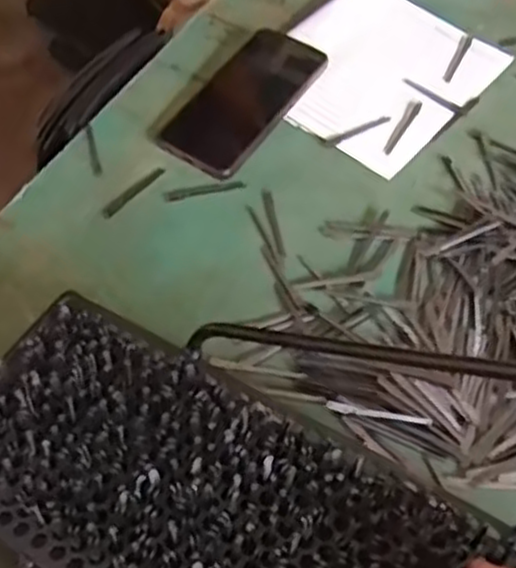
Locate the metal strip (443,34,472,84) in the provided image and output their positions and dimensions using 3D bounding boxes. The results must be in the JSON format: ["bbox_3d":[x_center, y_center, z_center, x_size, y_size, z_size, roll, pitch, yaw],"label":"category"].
[{"bbox_3d":[0.186,-0.210,0.700,0.010,0.004,0.071,21,58,15],"label":"metal strip"}]

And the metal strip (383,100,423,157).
[{"bbox_3d":[0.125,-0.135,0.648,0.011,0.004,0.071,22,58,16],"label":"metal strip"}]

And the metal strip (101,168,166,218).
[{"bbox_3d":[-0.100,-0.075,0.610,0.009,0.005,0.064,34,62,22],"label":"metal strip"}]

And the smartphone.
[{"bbox_3d":[-0.013,-0.160,0.650,0.080,0.014,0.152,30,69,16],"label":"smartphone"}]

